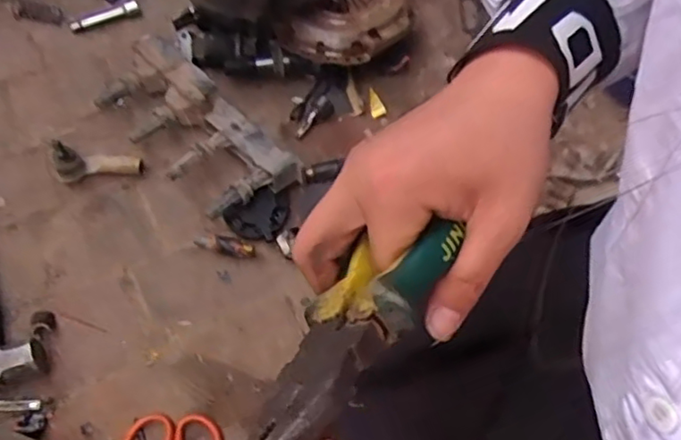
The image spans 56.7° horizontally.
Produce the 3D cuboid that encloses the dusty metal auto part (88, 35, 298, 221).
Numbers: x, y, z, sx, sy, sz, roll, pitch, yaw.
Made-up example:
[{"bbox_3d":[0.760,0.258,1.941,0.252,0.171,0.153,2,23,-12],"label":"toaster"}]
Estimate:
[{"bbox_3d":[-0.195,-0.128,0.839,0.142,0.081,0.299,-41,71,-21],"label":"dusty metal auto part"}]

